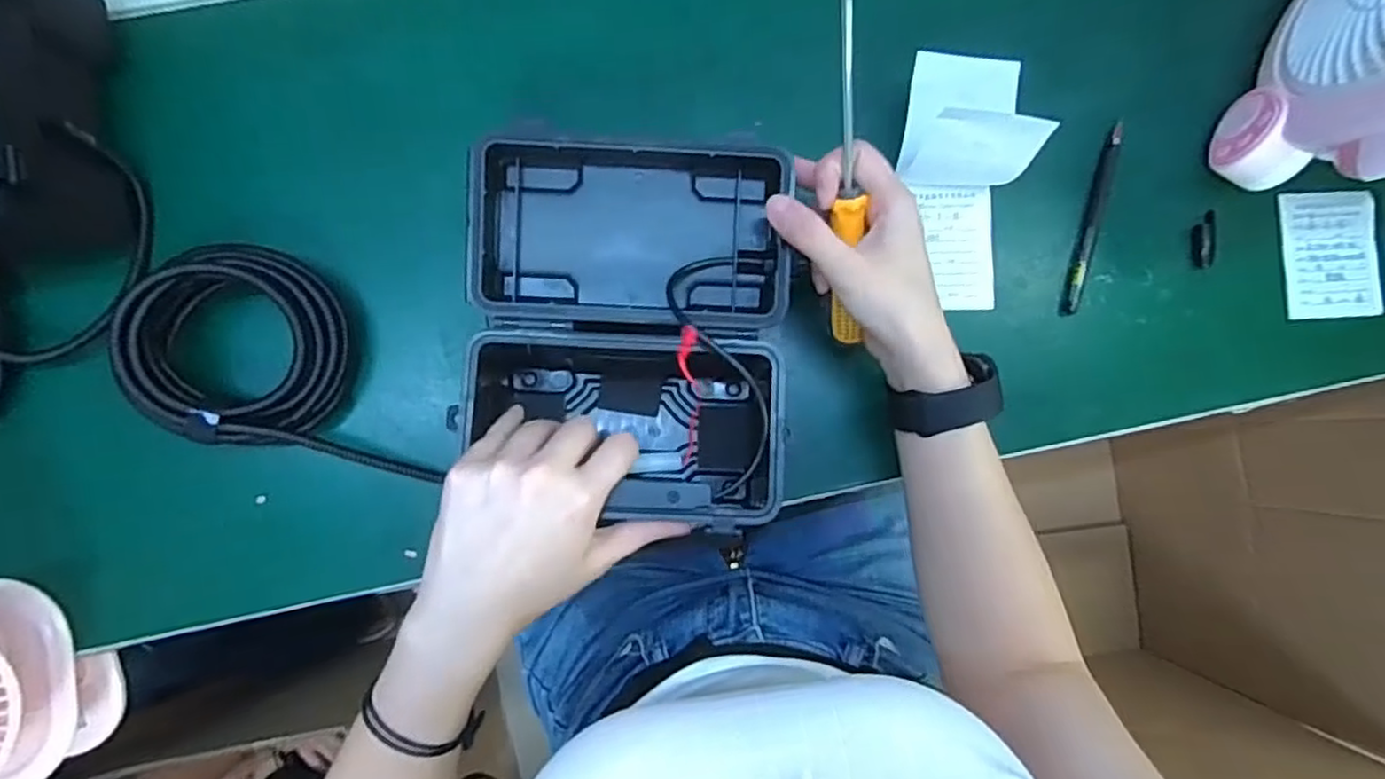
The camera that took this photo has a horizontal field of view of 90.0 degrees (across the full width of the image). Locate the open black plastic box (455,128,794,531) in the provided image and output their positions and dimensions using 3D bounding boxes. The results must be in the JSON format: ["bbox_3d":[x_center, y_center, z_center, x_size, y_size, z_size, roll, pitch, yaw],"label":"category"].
[{"bbox_3d":[-0.036,-0.031,0.415,0.172,0.085,0.203,2,87,-2],"label":"open black plastic box"}]

